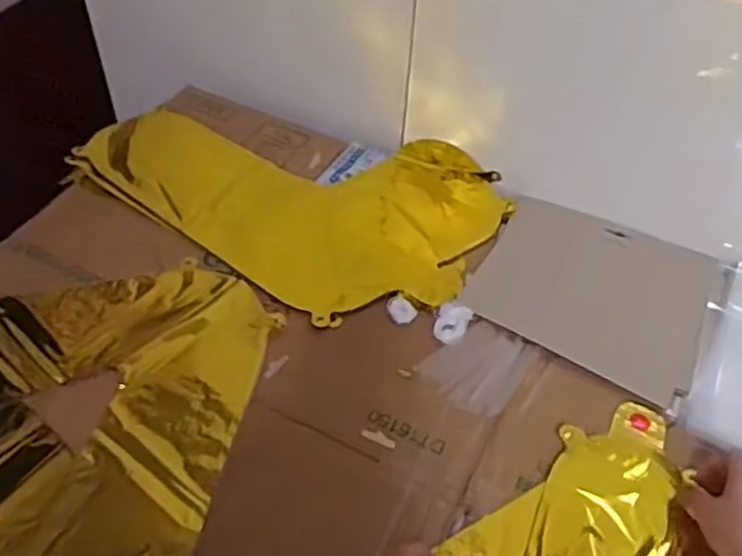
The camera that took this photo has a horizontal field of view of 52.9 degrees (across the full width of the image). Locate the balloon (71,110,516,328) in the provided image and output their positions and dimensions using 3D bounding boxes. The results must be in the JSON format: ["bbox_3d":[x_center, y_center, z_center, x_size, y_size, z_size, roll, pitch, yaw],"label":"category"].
[{"bbox_3d":[-0.086,-0.094,0.740,0.404,0.025,0.238,25,53,17],"label":"balloon"}]

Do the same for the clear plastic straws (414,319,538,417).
[{"bbox_3d":[0.087,0.070,0.615,0.073,0.008,0.080,29,54,19],"label":"clear plastic straws"}]

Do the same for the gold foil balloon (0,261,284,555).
[{"bbox_3d":[-0.284,0.103,0.564,0.368,0.031,0.320,12,47,6],"label":"gold foil balloon"}]

